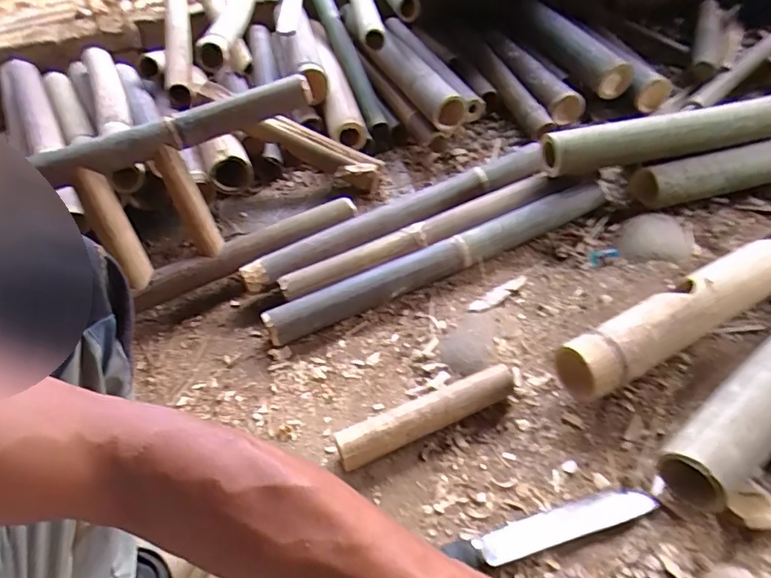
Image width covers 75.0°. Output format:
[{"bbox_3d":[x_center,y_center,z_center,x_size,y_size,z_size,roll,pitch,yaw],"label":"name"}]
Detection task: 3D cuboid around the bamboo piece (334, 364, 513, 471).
[{"bbox_3d":[0.054,0.169,0.660,0.242,0.051,0.047,-21,45,-14],"label":"bamboo piece"}]

